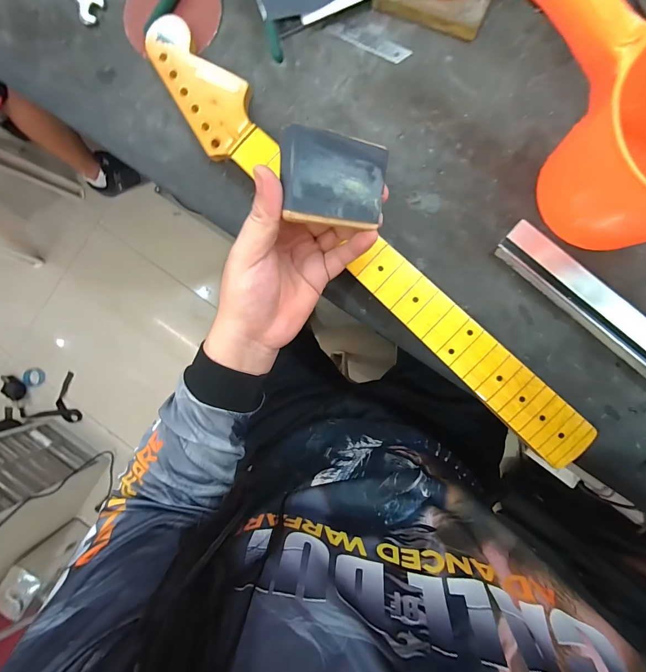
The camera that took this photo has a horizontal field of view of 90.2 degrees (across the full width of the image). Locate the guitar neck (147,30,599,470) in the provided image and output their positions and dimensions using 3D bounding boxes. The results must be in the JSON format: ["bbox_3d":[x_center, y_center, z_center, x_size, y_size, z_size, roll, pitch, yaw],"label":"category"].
[{"bbox_3d":[0.030,-0.103,0.352,0.075,0.030,0.619,-44,87,5],"label":"guitar neck"}]

